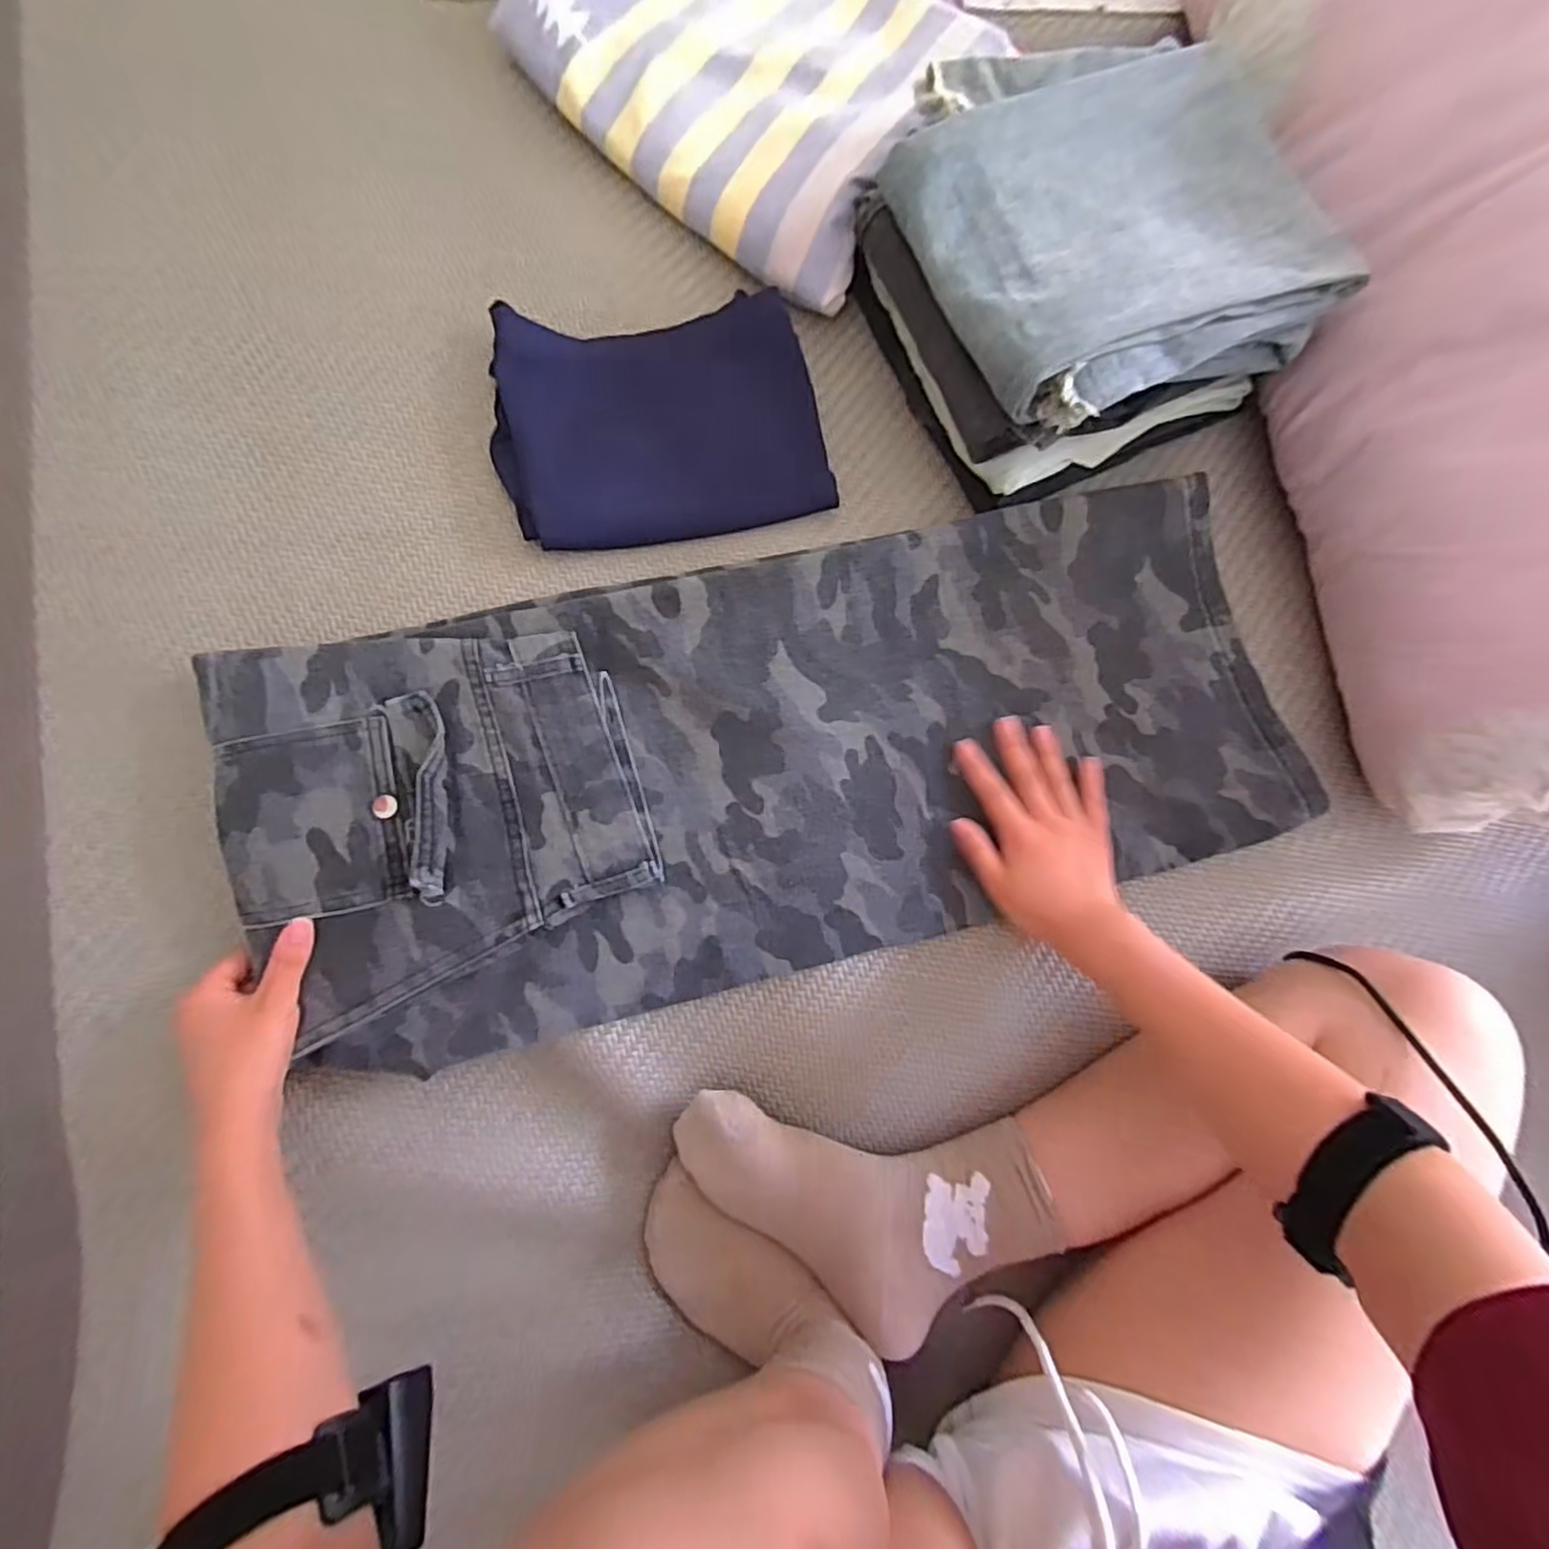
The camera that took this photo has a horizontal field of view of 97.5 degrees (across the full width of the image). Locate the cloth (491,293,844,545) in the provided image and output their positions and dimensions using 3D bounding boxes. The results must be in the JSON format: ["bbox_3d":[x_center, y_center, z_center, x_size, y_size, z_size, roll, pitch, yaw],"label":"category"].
[{"bbox_3d":[-0.084,-0.263,0.491,0.230,0.069,0.167,-13,83,-7],"label":"cloth"}]

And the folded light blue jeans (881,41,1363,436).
[{"bbox_3d":[0.222,-0.367,0.448,0.260,0.053,0.246,-22,85,-7],"label":"folded light blue jeans"}]

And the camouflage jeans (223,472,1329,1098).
[{"bbox_3d":[0.017,-0.015,0.484,0.703,0.043,0.290,-15,84,-9],"label":"camouflage jeans"}]

